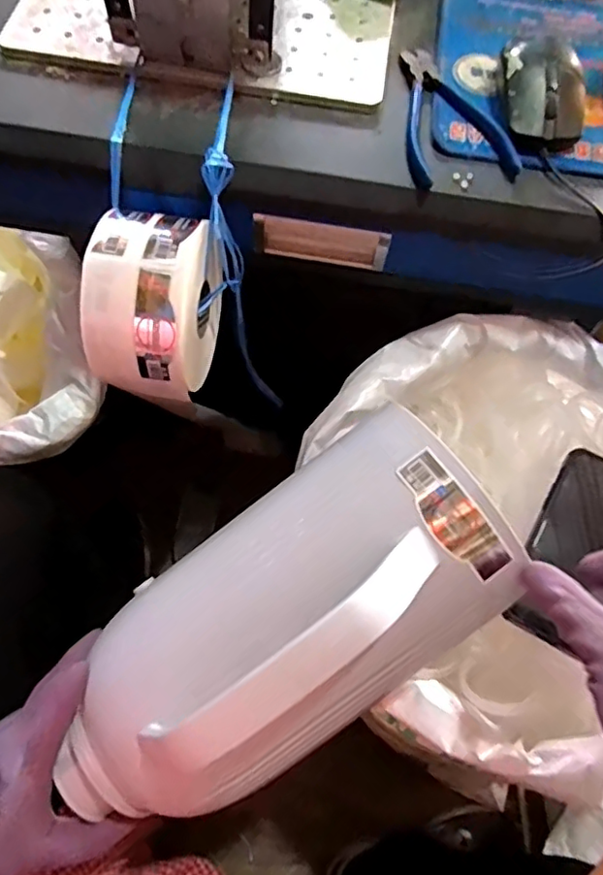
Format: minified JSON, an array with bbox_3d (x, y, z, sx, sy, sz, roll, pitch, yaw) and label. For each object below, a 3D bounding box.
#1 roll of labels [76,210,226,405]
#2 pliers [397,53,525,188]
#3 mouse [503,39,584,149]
[{"bbox_3d":[-0.110,-0.098,0.438,0.076,0.107,0.108,13,64,3],"label":"roll of labels"},{"bbox_3d":[0.110,-0.248,0.444,0.080,0.013,0.141,-7,65,-7],"label":"pliers"},{"bbox_3d":[0.184,-0.270,0.446,0.066,0.035,0.111,9,64,1],"label":"mouse"}]

